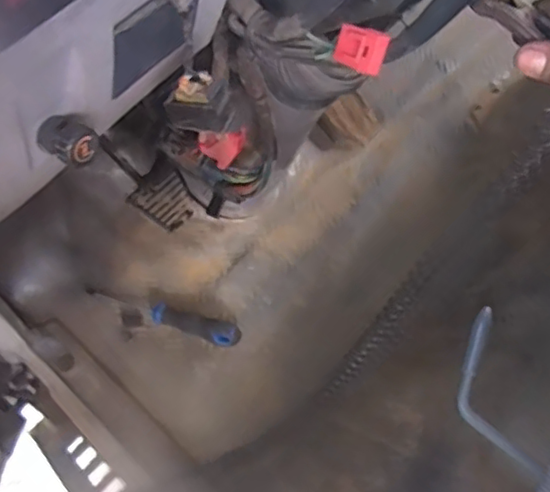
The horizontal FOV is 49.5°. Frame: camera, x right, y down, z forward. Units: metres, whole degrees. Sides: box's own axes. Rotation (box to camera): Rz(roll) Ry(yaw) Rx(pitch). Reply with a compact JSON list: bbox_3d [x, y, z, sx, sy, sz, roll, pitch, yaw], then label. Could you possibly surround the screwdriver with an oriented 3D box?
[{"bbox_3d":[-0.142,0.087,0.755,0.204,0.031,0.031,17,60,12],"label":"screwdriver"}]

